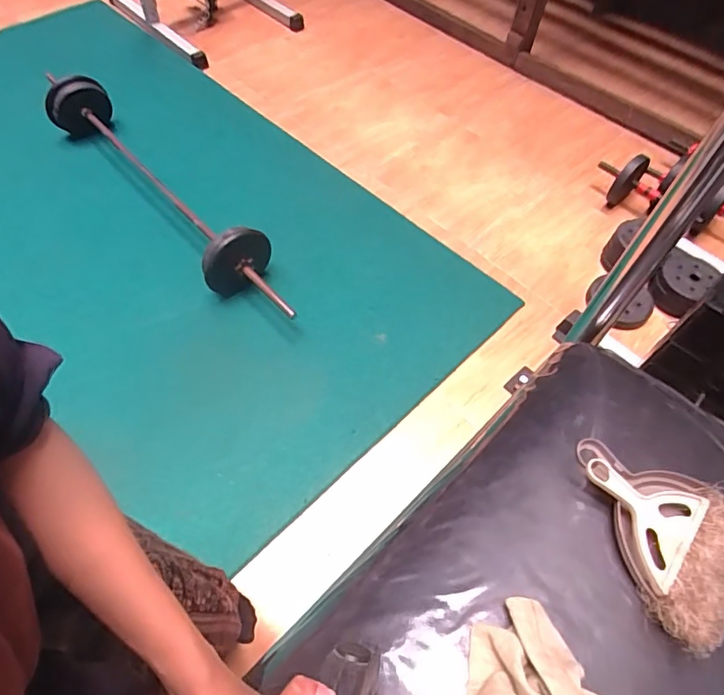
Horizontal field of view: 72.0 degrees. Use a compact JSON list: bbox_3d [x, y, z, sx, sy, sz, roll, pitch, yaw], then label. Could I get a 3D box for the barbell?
[{"bbox_3d":[-0.644,-0.504,1.594,0.199,0.177,1.302,-38,66,-23],"label":"barbell"}]

